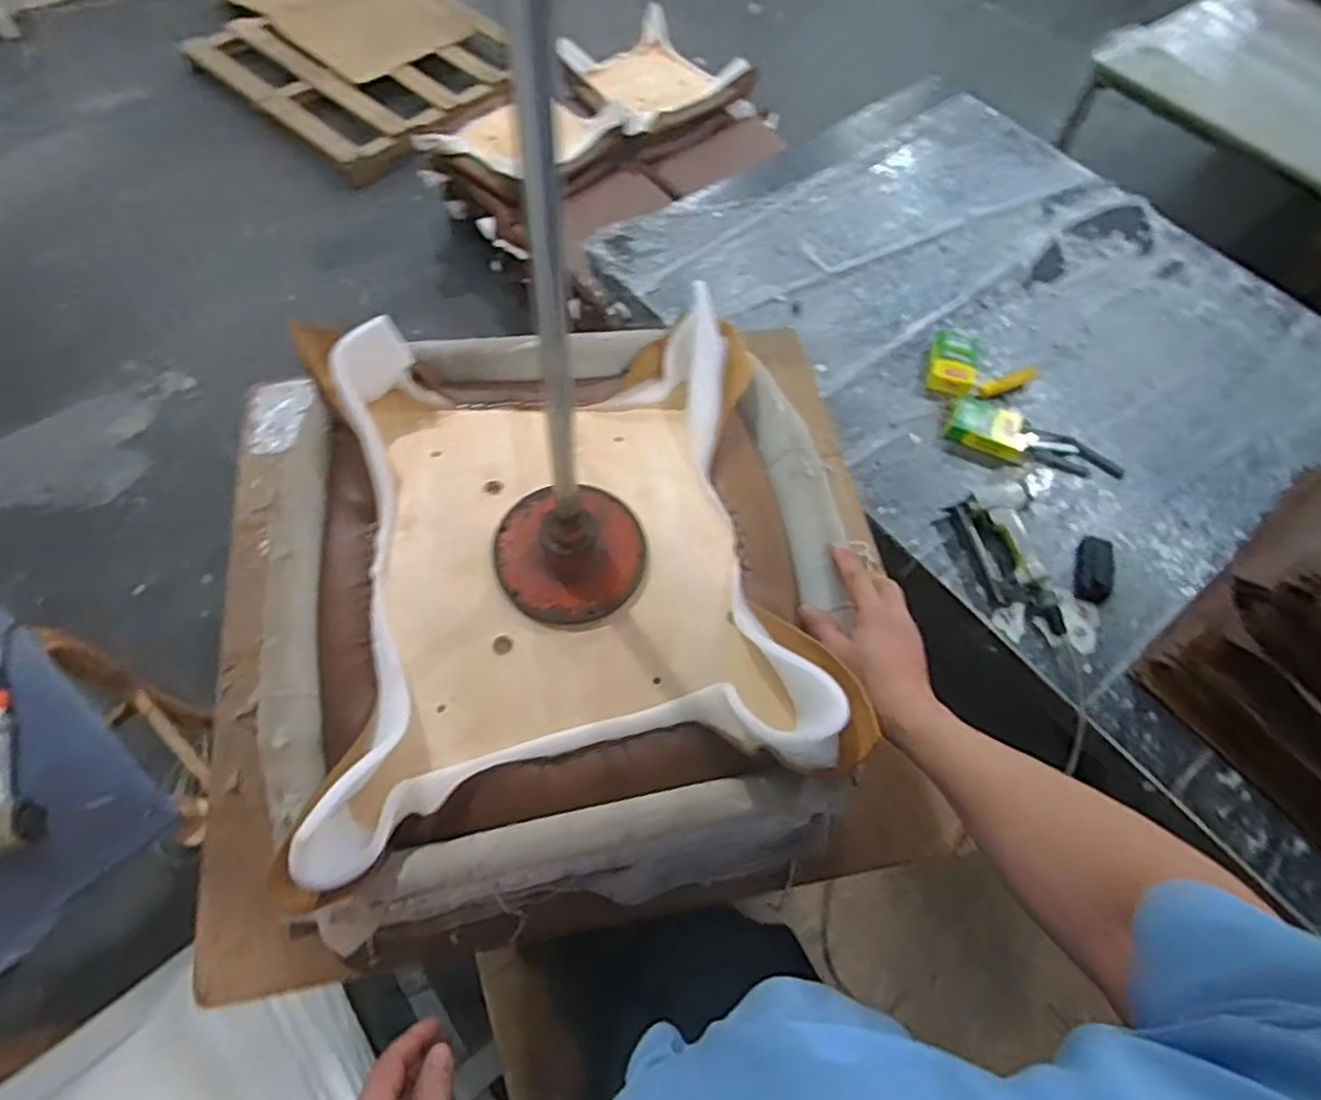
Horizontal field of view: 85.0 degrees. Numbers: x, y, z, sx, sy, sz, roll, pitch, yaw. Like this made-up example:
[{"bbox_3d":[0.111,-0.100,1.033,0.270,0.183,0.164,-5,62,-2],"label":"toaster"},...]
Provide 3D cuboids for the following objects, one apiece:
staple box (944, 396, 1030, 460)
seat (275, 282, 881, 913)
[{"bbox_3d":[0.560,-0.208,1.231,0.126,0.034,0.085,21,63,8],"label":"staple box"},{"bbox_3d":[-0.093,0.001,0.660,0.441,0.095,0.479,-8,62,-7],"label":"seat"}]

